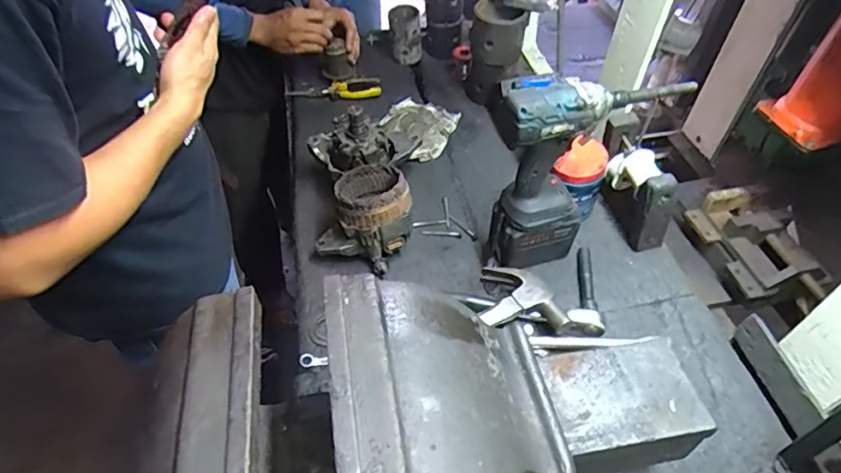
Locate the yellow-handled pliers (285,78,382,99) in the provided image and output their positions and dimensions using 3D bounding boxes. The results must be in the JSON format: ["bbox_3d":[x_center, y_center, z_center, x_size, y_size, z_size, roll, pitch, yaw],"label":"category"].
[{"bbox_3d":[-0.182,-0.314,1.108,0.195,0.028,0.048,0,49,-1],"label":"yellow-handled pliers"}]

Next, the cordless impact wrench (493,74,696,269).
[{"bbox_3d":[0.209,-0.091,0.720,0.254,0.284,0.076,-19,52,-17],"label":"cordless impact wrench"}]

